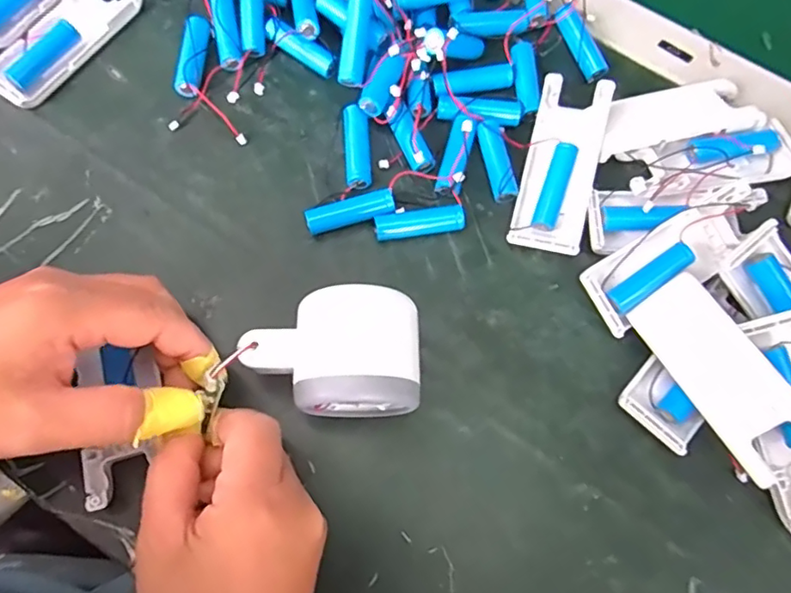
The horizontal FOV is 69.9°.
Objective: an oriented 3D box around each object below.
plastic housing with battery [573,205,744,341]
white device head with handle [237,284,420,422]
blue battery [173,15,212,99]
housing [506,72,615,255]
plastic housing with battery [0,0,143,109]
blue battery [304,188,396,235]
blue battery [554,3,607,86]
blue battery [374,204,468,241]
[{"bbox_3d":[0.152,-0.021,0.312,0.101,0.020,0.038,-31,76,-11],"label":"plastic housing with battery"},{"bbox_3d":[-0.030,0.029,0.273,0.080,0.052,0.055,-1,73,-2],"label":"white device head with handle"},{"bbox_3d":[-0.123,-0.147,0.347,0.016,0.017,0.051,2,73,-1],"label":"blue battery"},{"bbox_3d":[0.096,-0.075,0.327,0.042,0.025,0.102,15,73,3],"label":"housing"},{"bbox_3d":[-0.207,-0.162,0.353,0.037,0.014,0.104,34,75,8],"label":"plastic housing with battery"},{"bbox_3d":[-0.026,-0.048,0.322,0.050,0.014,0.012,-14,74,-6],"label":"blue battery"},{"bbox_3d":[0.116,-0.158,0.353,0.011,0.011,0.048,-36,101,-12],"label":"blue battery"},{"bbox_3d":[0.014,-0.042,0.323,0.051,0.012,0.013,-8,73,-4],"label":"blue battery"}]

